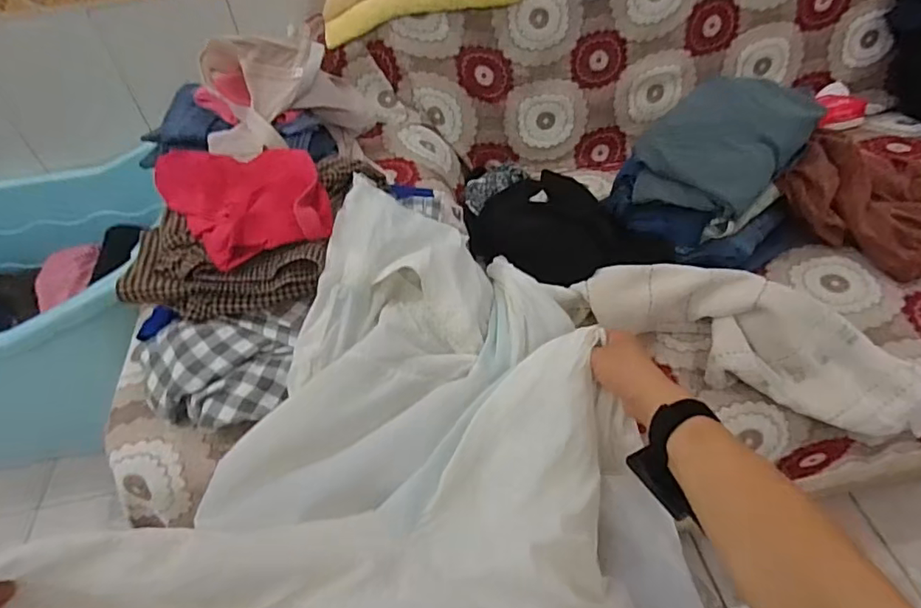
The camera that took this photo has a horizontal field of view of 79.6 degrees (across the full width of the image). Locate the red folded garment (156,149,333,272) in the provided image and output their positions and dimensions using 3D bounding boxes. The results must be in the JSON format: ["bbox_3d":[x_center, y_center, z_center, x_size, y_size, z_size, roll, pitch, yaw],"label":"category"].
[{"bbox_3d":[-0.245,-0.129,0.641,0.147,0.043,0.235,-34,53,-23],"label":"red folded garment"}]

